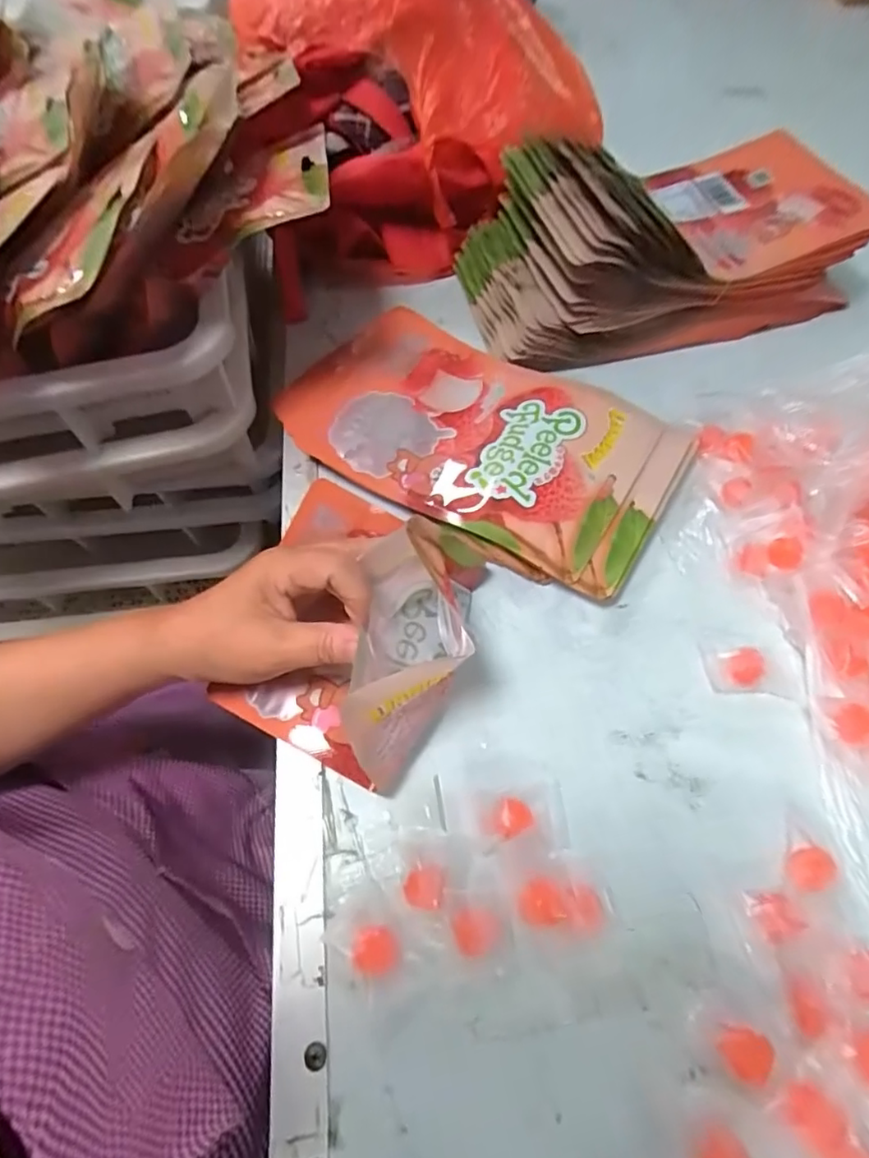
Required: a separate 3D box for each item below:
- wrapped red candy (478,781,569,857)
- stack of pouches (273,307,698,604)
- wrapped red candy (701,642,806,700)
[{"bbox_3d":[0.046,0.123,0.299,0.044,0.017,0.034,-4,63,0],"label":"wrapped red candy"},{"bbox_3d":[0.023,-0.098,0.415,0.285,0.023,0.172,29,68,16],"label":"stack of pouches"},{"bbox_3d":[0.186,0.050,0.338,0.053,0.012,0.032,3,63,4],"label":"wrapped red candy"}]

